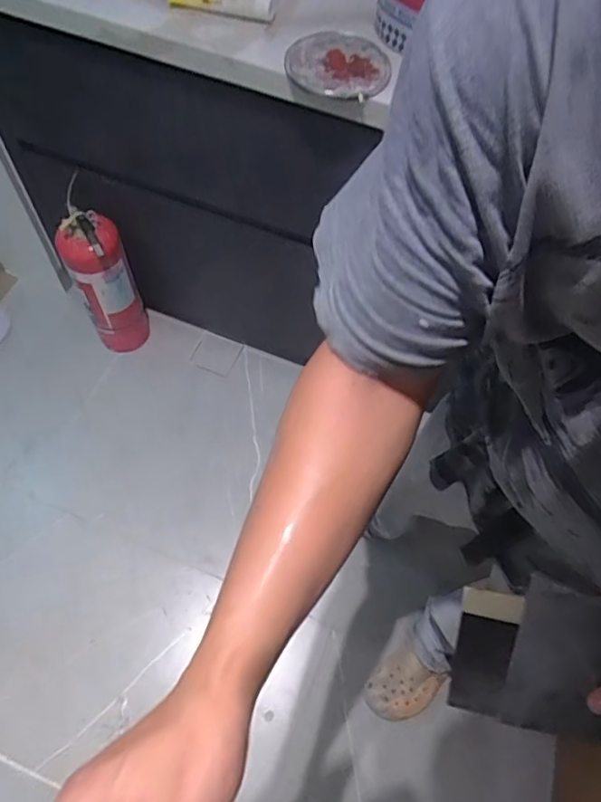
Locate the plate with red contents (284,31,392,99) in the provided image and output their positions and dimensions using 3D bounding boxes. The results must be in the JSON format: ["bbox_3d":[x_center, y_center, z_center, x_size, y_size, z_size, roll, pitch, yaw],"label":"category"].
[{"bbox_3d":[0.052,-0.491,0.817,0.142,0.015,0.137,1,64,-1],"label":"plate with red contents"}]

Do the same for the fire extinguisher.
[{"bbox_3d":[-0.491,-0.298,1.431,0.142,0.463,0.135,-17,65,-13],"label":"fire extinguisher"}]

